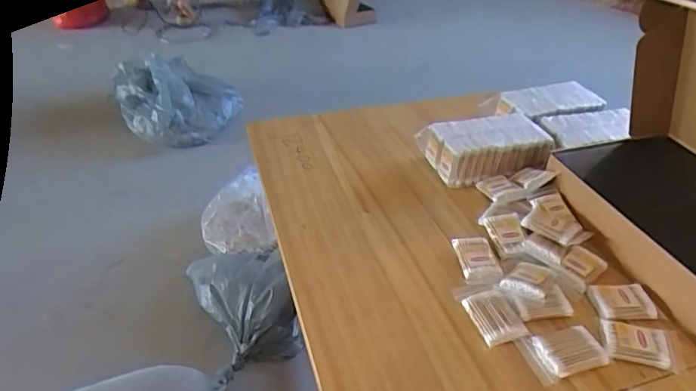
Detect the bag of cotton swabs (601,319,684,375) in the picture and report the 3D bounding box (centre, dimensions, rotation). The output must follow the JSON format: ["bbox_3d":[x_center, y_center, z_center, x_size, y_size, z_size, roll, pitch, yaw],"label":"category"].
[{"bbox_3d":[0.373,0.192,0.616,0.094,0.026,0.058,9,40,13],"label":"bag of cotton swabs"}]

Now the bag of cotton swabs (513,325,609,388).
[{"bbox_3d":[0.269,0.195,0.605,0.092,0.019,0.062,-13,40,-14],"label":"bag of cotton swabs"}]

